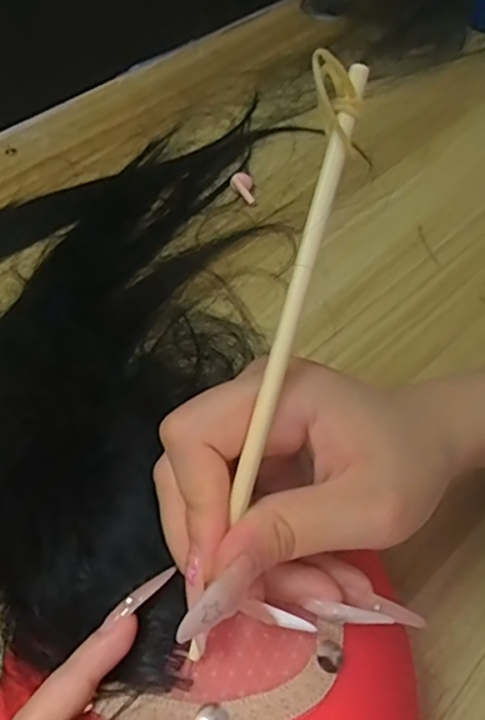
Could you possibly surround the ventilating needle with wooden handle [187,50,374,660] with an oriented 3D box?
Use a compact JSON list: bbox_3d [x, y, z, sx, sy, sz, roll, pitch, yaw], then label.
[{"bbox_3d":[0.009,0.004,0.182,0.017,0.011,0.177,15,95,12],"label":"ventilating needle with wooden handle"}]

